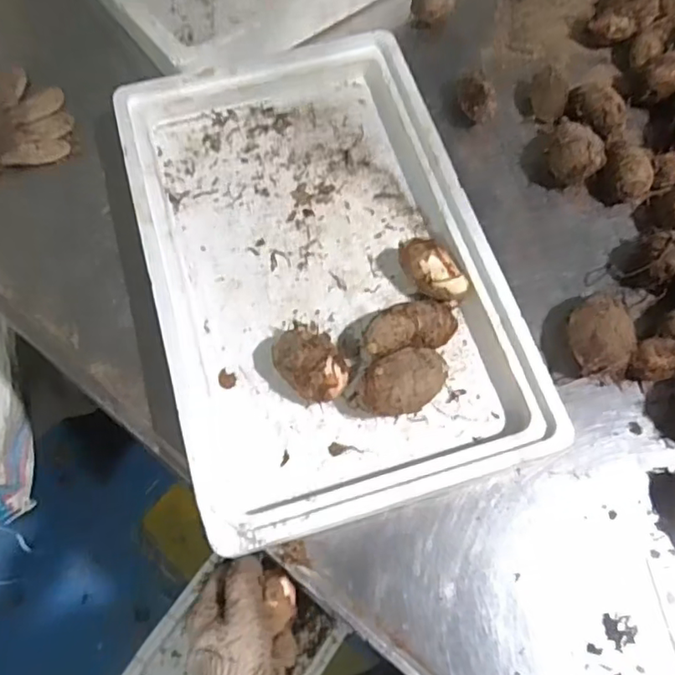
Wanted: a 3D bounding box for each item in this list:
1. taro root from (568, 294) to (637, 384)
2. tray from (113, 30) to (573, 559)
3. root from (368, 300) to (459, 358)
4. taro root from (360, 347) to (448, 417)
[{"bbox_3d":[0.233,-0.001,0.516,0.051,0.049,0.075,2,70,2],"label":"taro root"},{"bbox_3d":[-0.018,-0.073,0.543,0.298,0.050,0.462,-16,70,-5],"label":"tray"},{"bbox_3d":[0.062,-0.006,0.509,0.079,0.042,0.039,-11,69,-4],"label":"root"},{"bbox_3d":[0.056,0.038,0.484,0.076,0.051,0.051,-12,69,-4],"label":"taro root"}]

